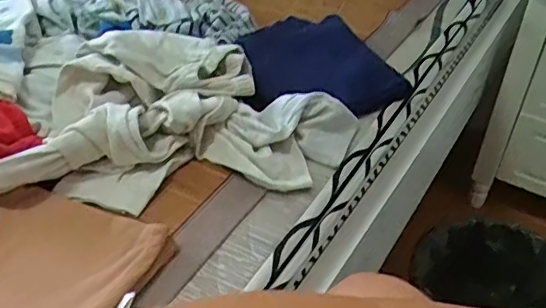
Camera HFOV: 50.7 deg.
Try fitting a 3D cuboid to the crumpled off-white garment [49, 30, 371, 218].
[{"bbox_3d":[-0.075,-0.056,0.635,0.327,0.067,0.218,-6,42,-10],"label":"crumpled off-white garment"}]

